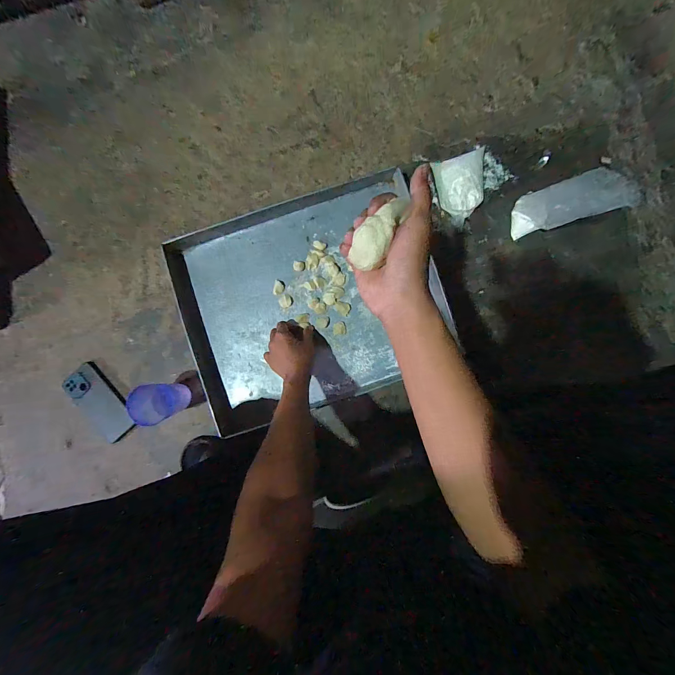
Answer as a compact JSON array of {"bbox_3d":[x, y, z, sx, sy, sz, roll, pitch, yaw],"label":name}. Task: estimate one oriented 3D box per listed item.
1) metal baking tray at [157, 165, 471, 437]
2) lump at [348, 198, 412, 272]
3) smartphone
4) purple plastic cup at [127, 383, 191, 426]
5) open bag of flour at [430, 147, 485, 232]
[{"bbox_3d":[-0.051,-0.086,0.672,0.528,0.047,0.431,-19,87,-1],"label":"metal baking tray"},{"bbox_3d":[0.039,-0.098,0.300,0.032,0.021,0.070,34,106,2],"label":"lump"},{"bbox_3d":[-0.499,0.136,0.671,0.080,0.009,0.166,-42,87,-2],"label":"smartphone"},{"bbox_3d":[-0.346,0.126,0.621,0.073,0.086,0.072,0,87,0],"label":"purple plastic cup"},{"bbox_3d":[0.273,-0.318,0.679,0.109,0.061,0.152,-10,87,0],"label":"open bag of flour"}]

